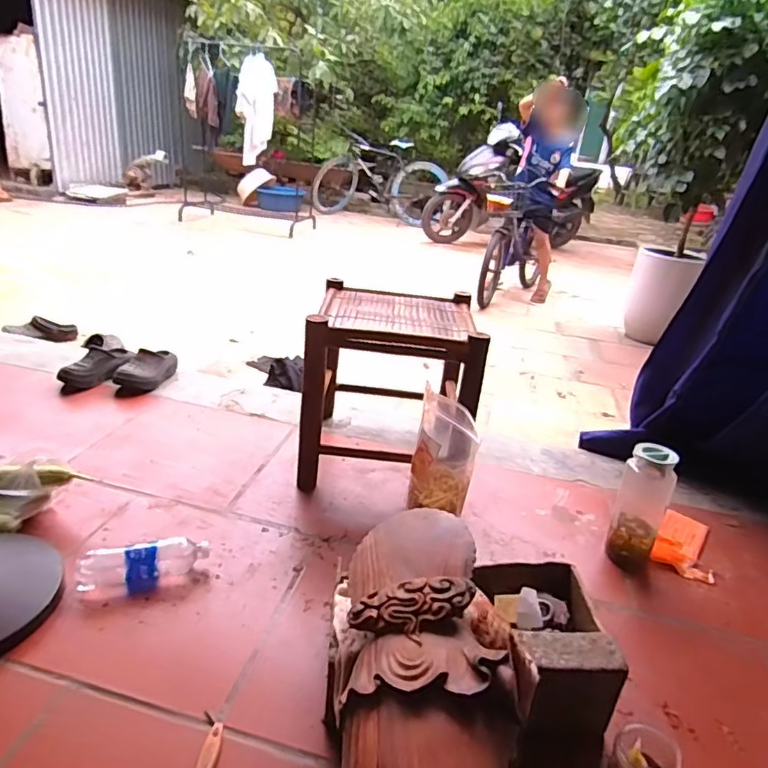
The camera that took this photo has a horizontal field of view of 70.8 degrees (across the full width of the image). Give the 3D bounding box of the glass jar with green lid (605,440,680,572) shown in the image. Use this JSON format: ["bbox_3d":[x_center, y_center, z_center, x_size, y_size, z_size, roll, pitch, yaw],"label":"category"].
[{"bbox_3d":[0.496,0.241,1.049,0.085,0.239,0.074,15,25,22],"label":"glass jar with green lid"}]

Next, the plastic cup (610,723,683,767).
[{"bbox_3d":[0.320,0.472,0.667,0.075,0.081,0.067,23,29,36],"label":"plastic cup"}]

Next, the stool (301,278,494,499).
[{"bbox_3d":[0.018,-0.005,1.294,0.368,0.350,0.417,6,24,1],"label":"stool"}]

